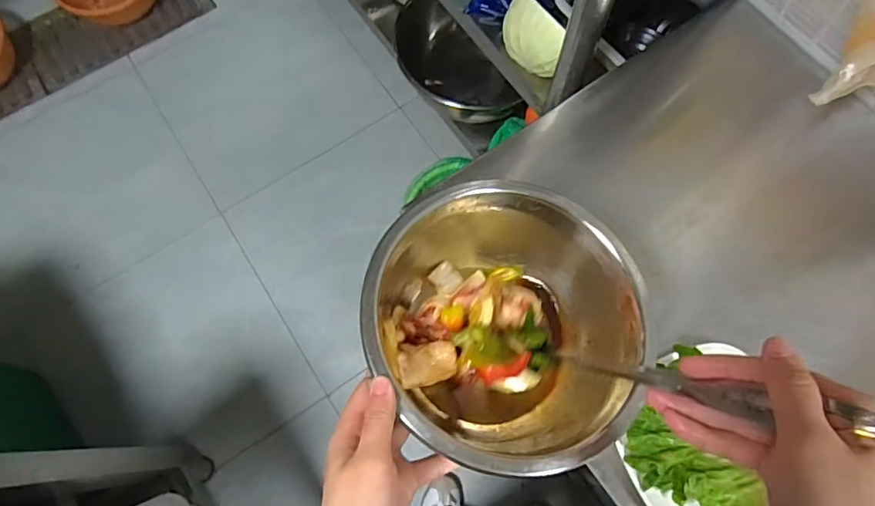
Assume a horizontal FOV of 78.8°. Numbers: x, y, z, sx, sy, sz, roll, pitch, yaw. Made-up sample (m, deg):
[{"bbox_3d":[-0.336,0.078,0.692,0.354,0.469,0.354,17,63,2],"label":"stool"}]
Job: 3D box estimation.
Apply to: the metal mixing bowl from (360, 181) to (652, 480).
[{"bbox_3d":[0.052,0.060,0.427,0.201,0.121,0.203,0,71,1],"label":"metal mixing bowl"}]

